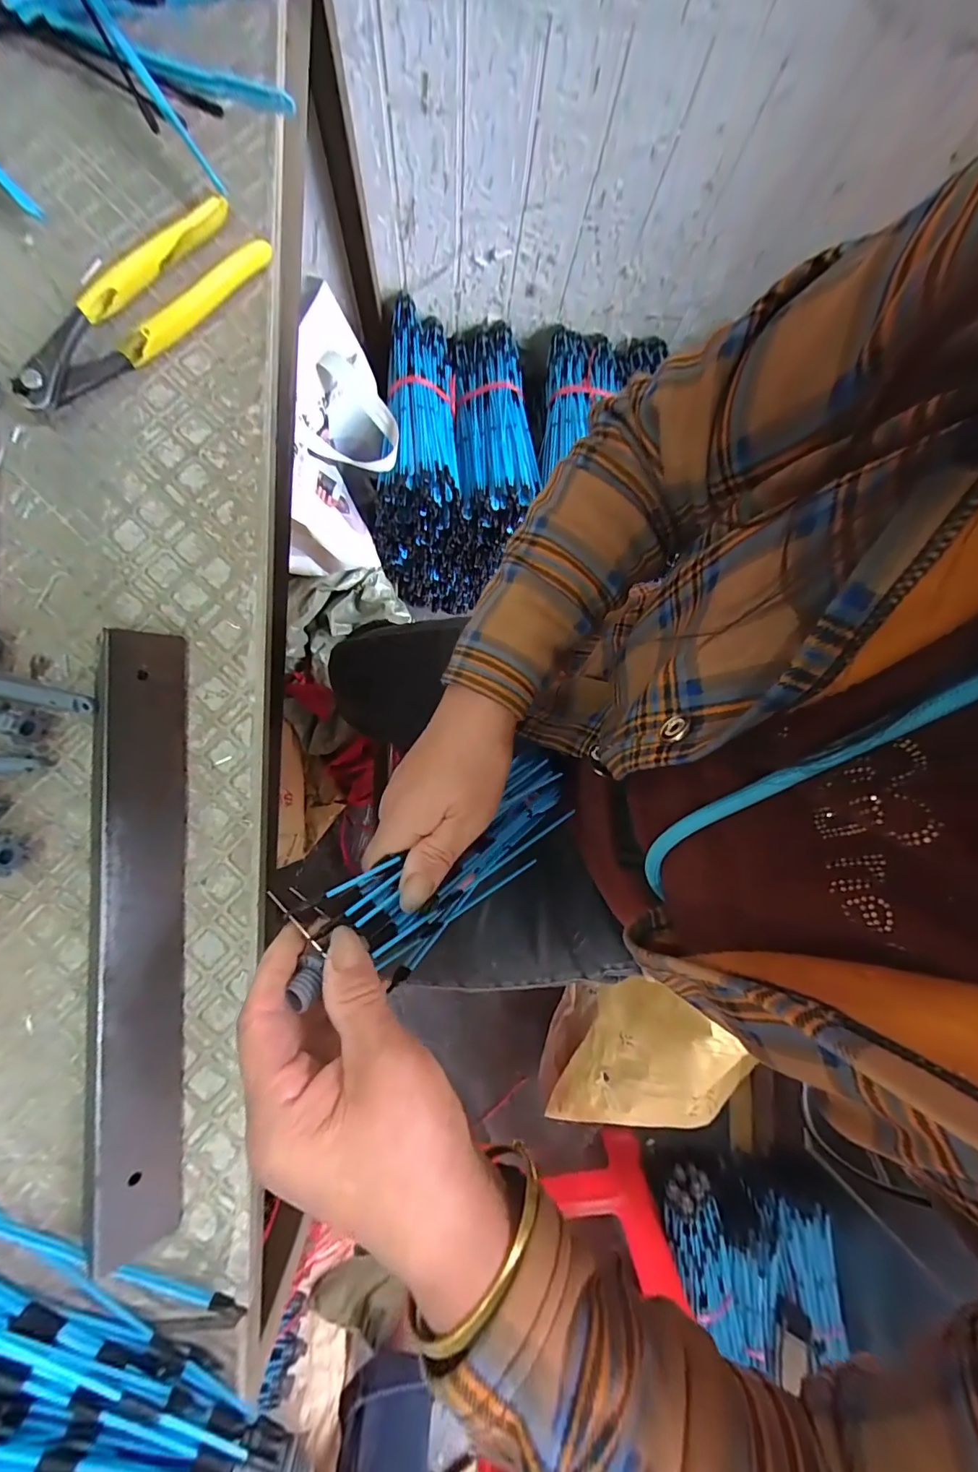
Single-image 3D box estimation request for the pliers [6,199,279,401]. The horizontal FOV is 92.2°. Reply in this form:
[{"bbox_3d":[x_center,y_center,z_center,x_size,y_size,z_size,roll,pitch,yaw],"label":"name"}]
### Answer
[{"bbox_3d":[-0.200,-0.245,0.269,0.039,0.013,0.161,42,84,-1],"label":"pliers"}]

